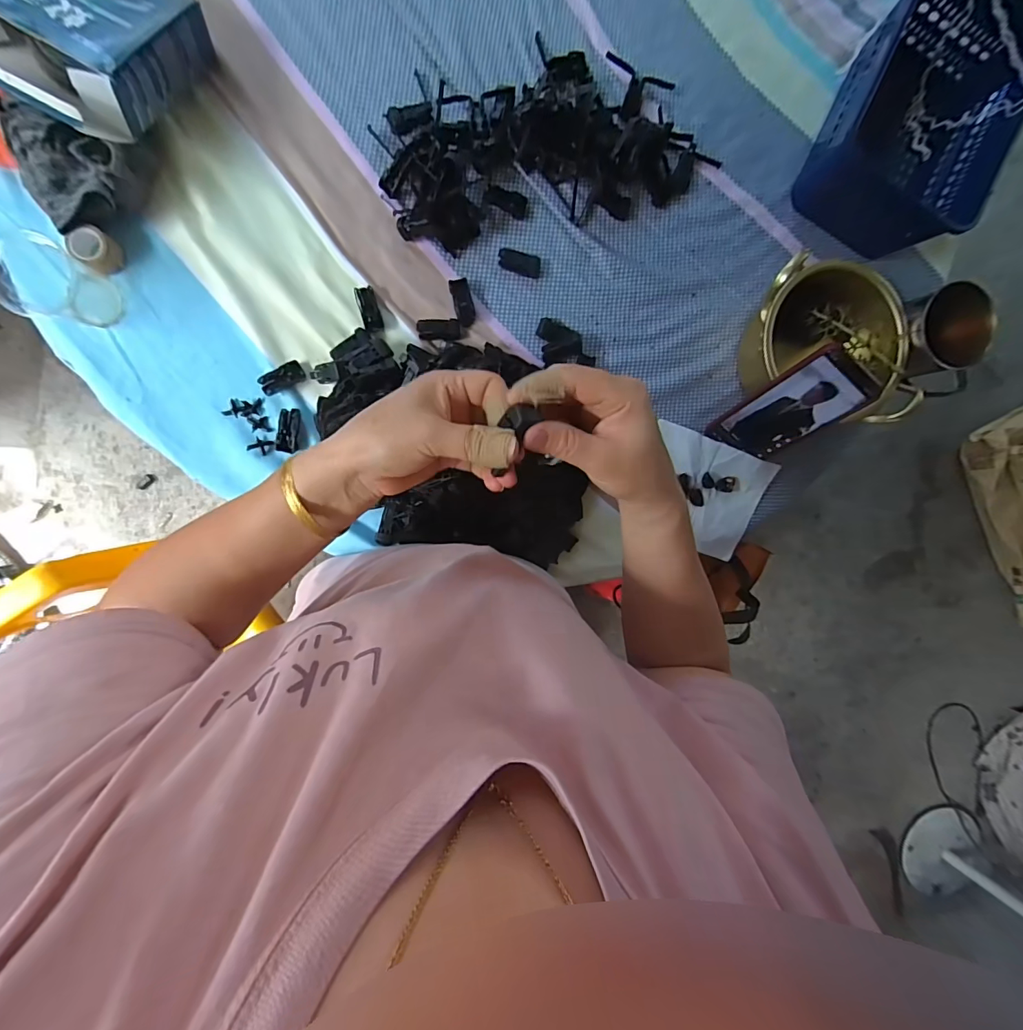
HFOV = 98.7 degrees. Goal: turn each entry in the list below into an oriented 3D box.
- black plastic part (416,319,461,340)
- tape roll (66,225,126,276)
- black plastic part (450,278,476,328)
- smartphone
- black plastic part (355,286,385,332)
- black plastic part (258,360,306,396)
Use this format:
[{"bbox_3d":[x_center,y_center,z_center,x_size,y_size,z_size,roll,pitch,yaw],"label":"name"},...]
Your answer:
[{"bbox_3d":[-0.081,-0.206,0.488,0.046,0.010,0.020,-4,97,-7],"label":"black plastic part"},{"bbox_3d":[-0.408,-0.261,0.433,0.033,0.023,0.036,-1,96,-7],"label":"tape roll"},{"bbox_3d":[-0.054,-0.237,0.492,0.022,0.006,0.048,-15,110,-5],"label":"black plastic part"},{"bbox_3d":[0.301,-0.112,0.477,0.076,0.147,0.013,40,55,-6],"label":"smartphone"},{"bbox_3d":[-0.154,-0.223,0.477,0.019,0.009,0.045,-16,98,-5],"label":"black plastic part"},{"bbox_3d":[-0.246,-0.147,0.471,0.047,0.009,0.022,-30,99,-3],"label":"black plastic part"}]

